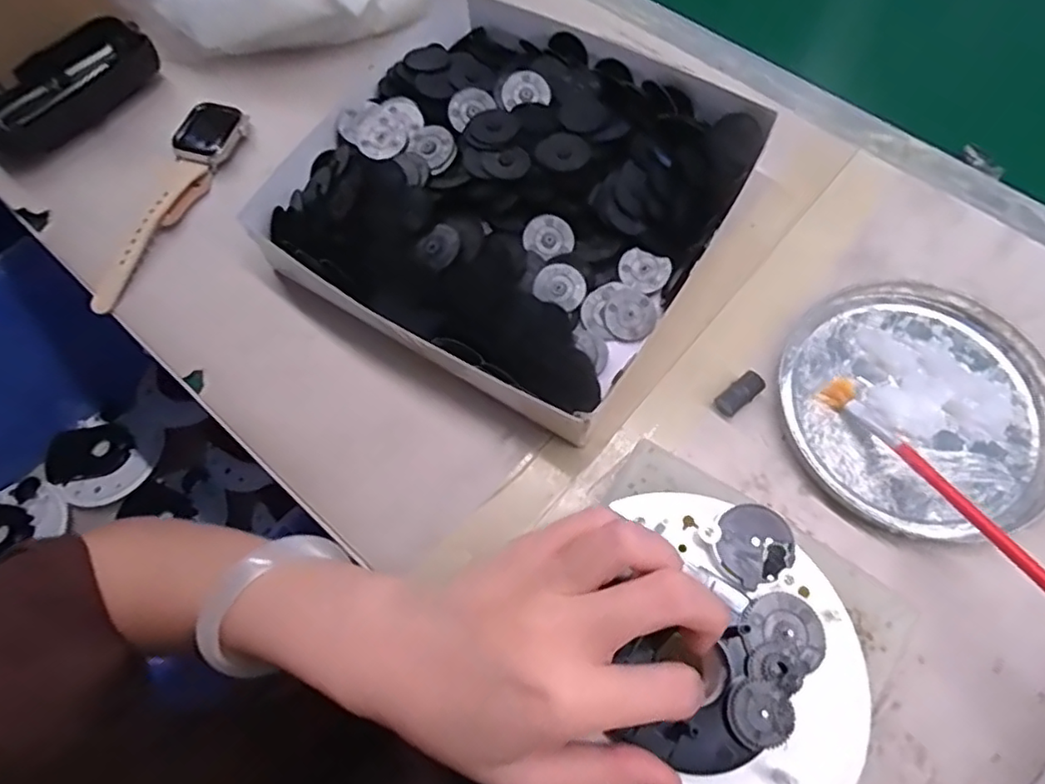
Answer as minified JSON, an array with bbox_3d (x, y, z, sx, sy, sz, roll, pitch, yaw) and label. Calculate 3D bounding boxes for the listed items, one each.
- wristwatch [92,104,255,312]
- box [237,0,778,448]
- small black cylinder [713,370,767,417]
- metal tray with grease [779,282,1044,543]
[{"bbox_3d":[-0.207,-0.110,0.350,0.029,0.017,0.141,22,70,11],"label":"wristwatch"},{"bbox_3d":[-0.006,-0.109,0.333,0.207,0.040,0.213,30,72,14],"label":"box"},{"bbox_3d":[0.106,0.001,0.298,0.025,0.010,0.012,-39,71,-13],"label":"small black cylinder"},{"bbox_3d":[0.191,0.007,0.292,0.124,0.008,0.125,22,70,12],"label":"metal tray with grease"}]

